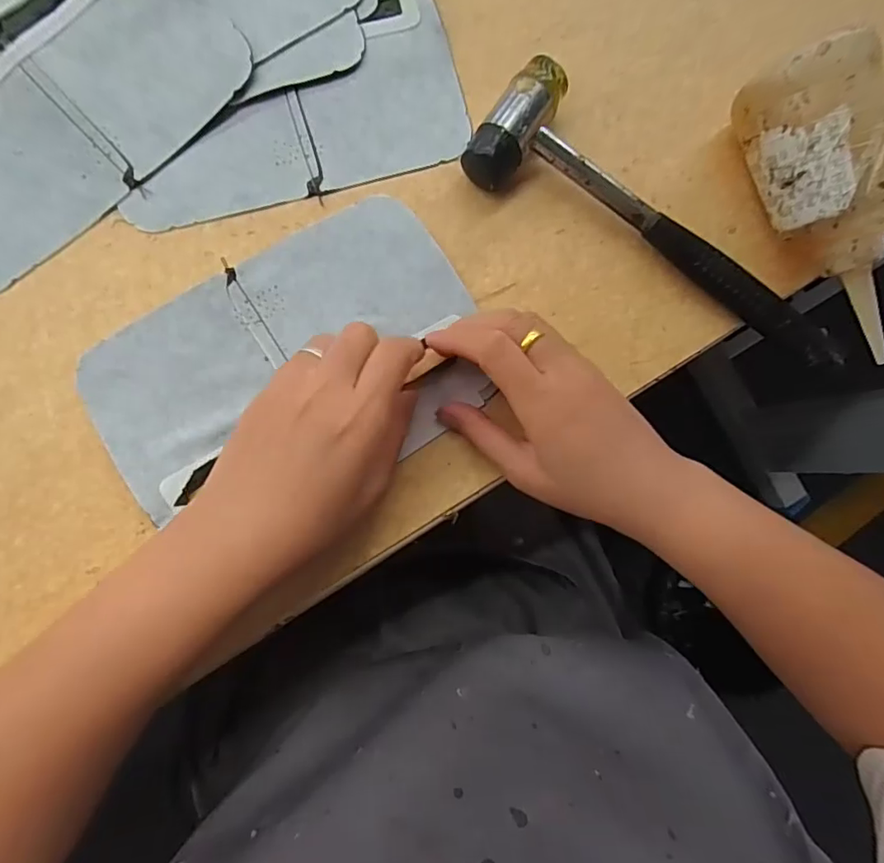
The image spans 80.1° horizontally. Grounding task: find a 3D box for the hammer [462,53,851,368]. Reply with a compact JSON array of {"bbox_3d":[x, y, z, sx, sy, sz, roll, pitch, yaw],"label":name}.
[{"bbox_3d":[0.126,-0.114,0.295,0.231,0.026,0.070,30,84,-4],"label":"hammer"}]

